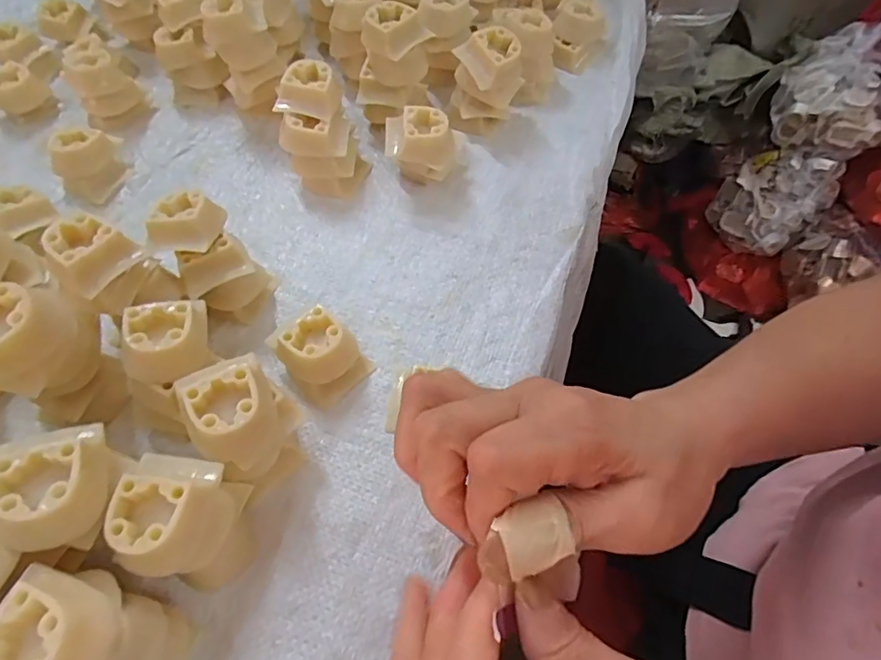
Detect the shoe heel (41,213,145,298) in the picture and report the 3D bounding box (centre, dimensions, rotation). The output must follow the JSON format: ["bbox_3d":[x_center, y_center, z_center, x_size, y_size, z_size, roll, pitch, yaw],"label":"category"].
[{"bbox_3d":[-0.178,-0.038,0.277,0.033,0.028,0.037,27,63,15],"label":"shoe heel"}]

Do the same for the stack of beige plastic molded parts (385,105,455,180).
[{"bbox_3d":[-0.014,-0.121,0.369,0.045,0.049,0.034,1,58,1],"label":"stack of beige plastic molded parts"}]

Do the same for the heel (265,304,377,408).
[{"bbox_3d":[-0.067,0.012,0.303,0.042,0.031,0.045,-33,64,-18],"label":"heel"}]

